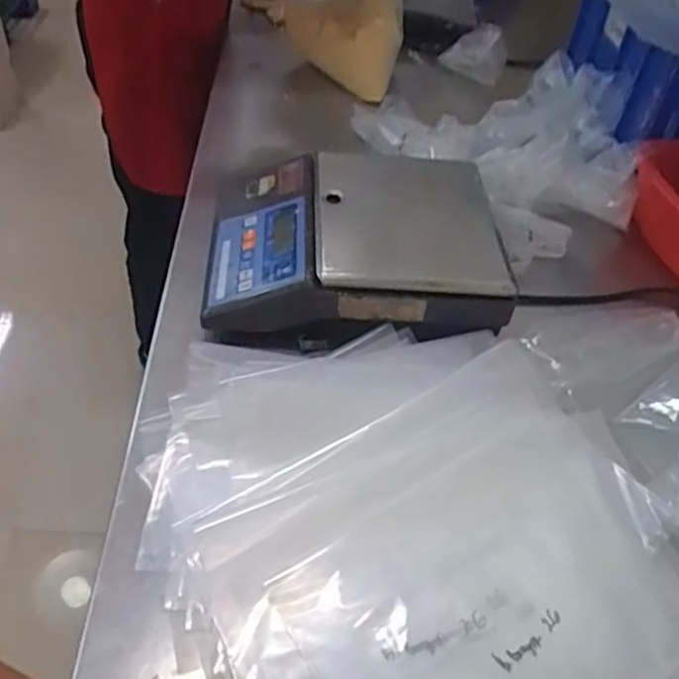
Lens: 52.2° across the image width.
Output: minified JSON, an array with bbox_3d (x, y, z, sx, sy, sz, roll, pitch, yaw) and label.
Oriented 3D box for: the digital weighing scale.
[{"bbox_3d":[0.018,-0.106,0.797,0.328,0.097,0.270,2,45,-3],"label":"digital weighing scale"}]

